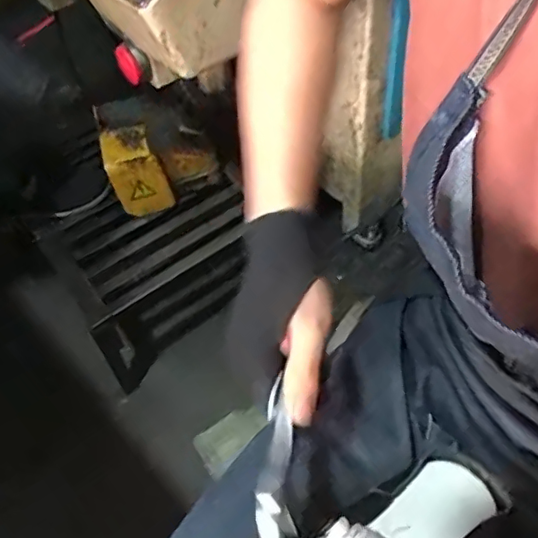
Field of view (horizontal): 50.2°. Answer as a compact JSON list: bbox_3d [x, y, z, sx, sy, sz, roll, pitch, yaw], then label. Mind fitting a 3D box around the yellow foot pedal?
[{"bbox_3d":[-0.238,-0.252,1.249,0.222,0.167,0.231,-17,50,-8],"label":"yellow foot pedal"}]

